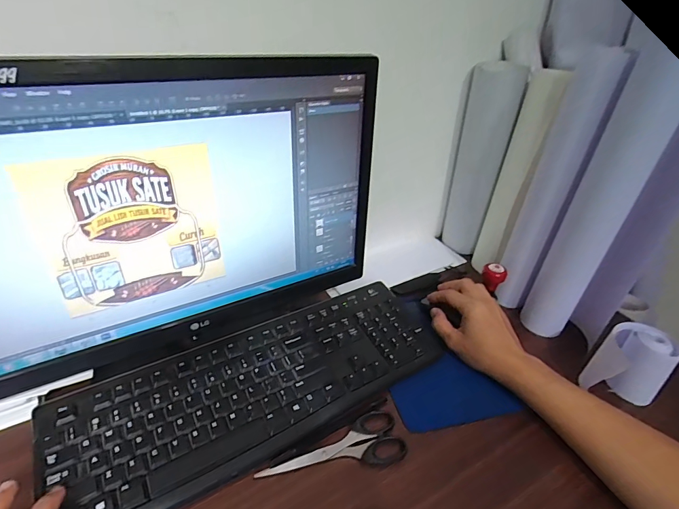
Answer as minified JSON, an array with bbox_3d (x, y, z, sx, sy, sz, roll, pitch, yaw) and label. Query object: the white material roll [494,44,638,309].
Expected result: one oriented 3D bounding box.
[{"bbox_3d":[0.277,-0.072,0.507,0.053,0.348,0.056,21,38,21],"label":"white material roll"}]

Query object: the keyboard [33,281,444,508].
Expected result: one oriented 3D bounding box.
[{"bbox_3d":[-0.082,0.146,0.442,0.428,0.028,0.152,-17,41,-28],"label":"keyboard"}]

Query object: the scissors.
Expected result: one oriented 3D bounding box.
[{"bbox_3d":[-0.005,0.204,0.391,0.147,0.009,0.055,-7,37,-18],"label":"scissors"}]

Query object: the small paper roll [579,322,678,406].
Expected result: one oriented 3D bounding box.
[{"bbox_3d":[0.352,0.137,0.461,0.082,0.090,0.071,-21,43,-33],"label":"small paper roll"}]

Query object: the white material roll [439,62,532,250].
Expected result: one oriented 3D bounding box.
[{"bbox_3d":[0.223,-0.142,0.640,0.085,0.315,0.078,15,36,13],"label":"white material roll"}]

